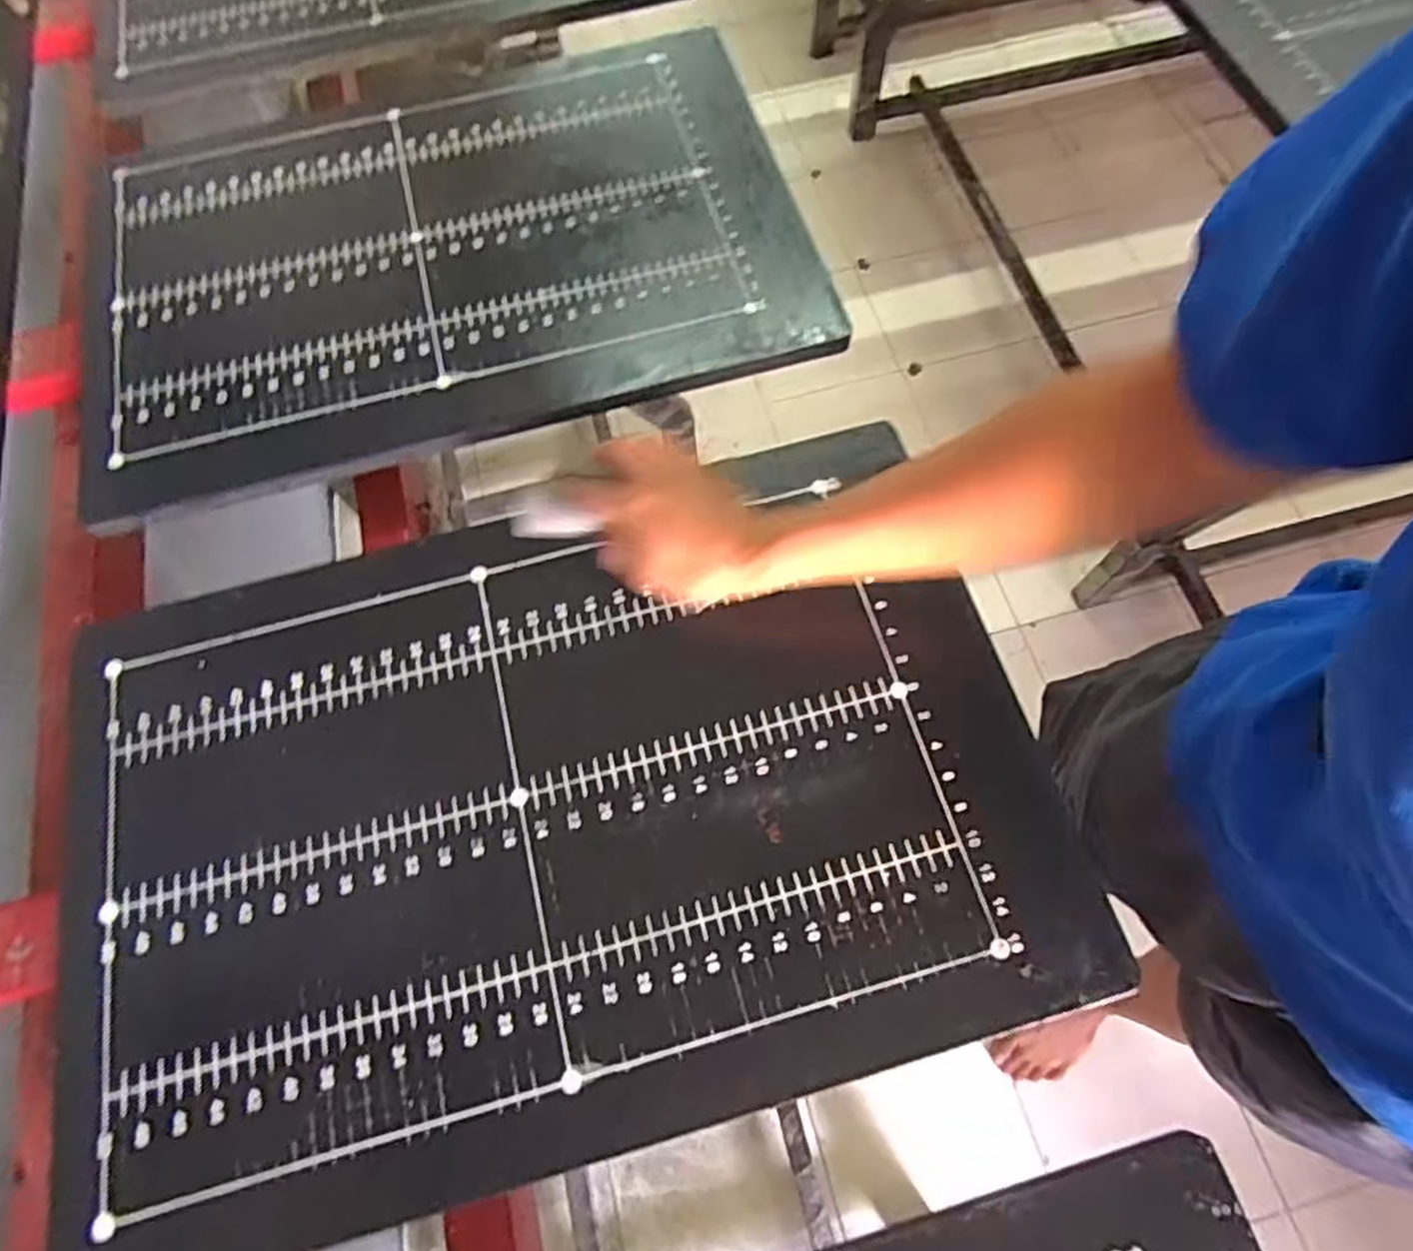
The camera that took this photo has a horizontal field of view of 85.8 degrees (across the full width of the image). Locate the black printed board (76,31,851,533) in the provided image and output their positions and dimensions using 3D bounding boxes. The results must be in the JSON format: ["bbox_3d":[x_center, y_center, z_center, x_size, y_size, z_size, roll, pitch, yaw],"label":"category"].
[{"bbox_3d":[-0.227,-0.328,0.643,0.593,0.013,0.405,-16,68,-4],"label":"black printed board"}]

